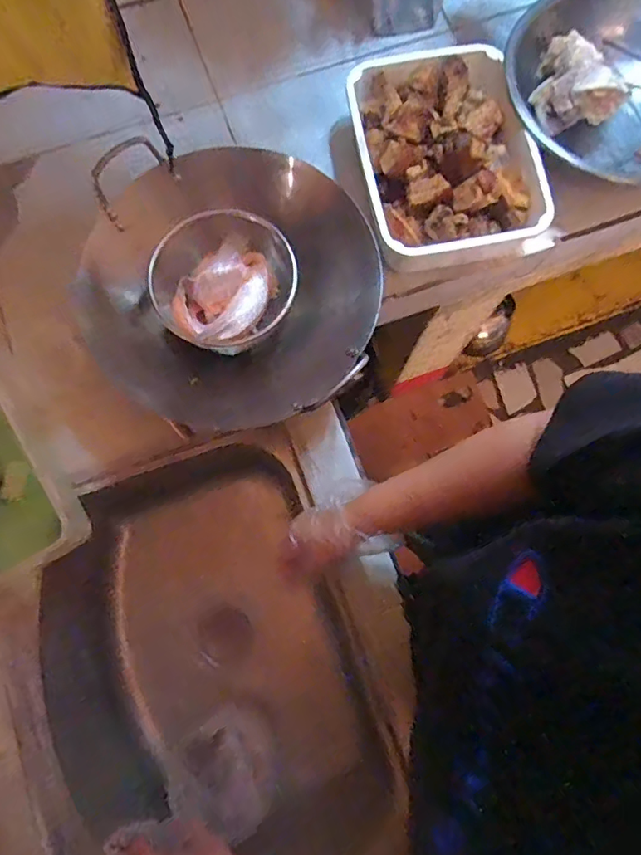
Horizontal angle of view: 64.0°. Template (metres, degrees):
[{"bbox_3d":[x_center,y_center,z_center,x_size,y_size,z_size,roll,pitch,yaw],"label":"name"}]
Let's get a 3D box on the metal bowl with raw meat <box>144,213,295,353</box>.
[{"bbox_3d":[-0.126,-0.188,0.674,0.178,0.090,0.163,0,79,0],"label":"metal bowl with raw meat"}]

